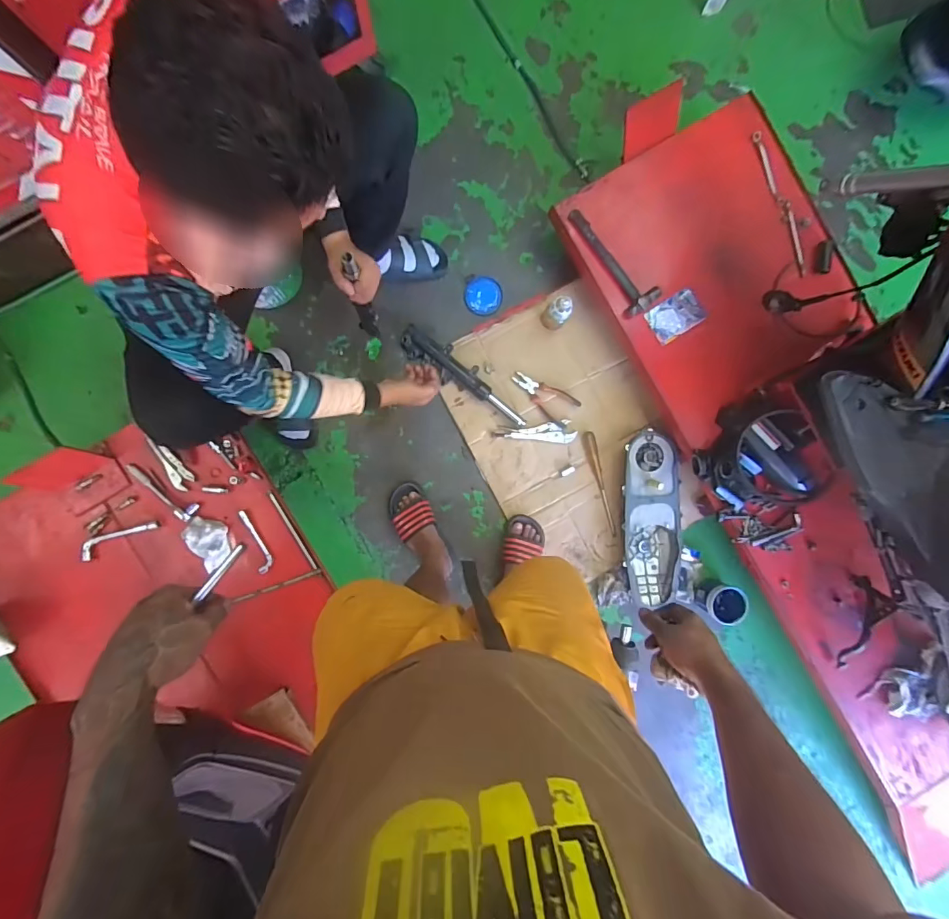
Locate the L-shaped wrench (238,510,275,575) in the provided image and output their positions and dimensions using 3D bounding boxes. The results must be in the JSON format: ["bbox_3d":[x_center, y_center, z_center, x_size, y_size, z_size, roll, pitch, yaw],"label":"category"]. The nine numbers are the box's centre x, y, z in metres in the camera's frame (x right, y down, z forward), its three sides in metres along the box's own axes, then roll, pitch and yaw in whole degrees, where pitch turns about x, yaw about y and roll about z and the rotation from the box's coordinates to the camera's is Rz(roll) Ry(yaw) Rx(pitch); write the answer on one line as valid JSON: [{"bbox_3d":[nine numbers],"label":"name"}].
[{"bbox_3d":[-0.535,0.200,1.141,0.044,0.014,0.163,-17,92,-1],"label":"L-shaped wrench"}]

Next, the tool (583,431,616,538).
[{"bbox_3d":[0.362,0.074,1.332,0.036,0.023,0.313,-13,93,-3],"label":"tool"}]

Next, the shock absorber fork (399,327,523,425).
[{"bbox_3d":[-0.028,-0.227,1.295,0.417,0.041,0.092,37,90,-4],"label":"shock absorber fork"}]

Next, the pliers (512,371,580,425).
[{"bbox_3d":[0.193,-0.173,1.316,0.198,0.015,0.090,29,90,-4],"label":"pliers"}]

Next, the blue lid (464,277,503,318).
[{"bbox_3d":[0.026,-0.470,1.327,0.104,0.010,0.111,0,92,-4],"label":"blue lid"}]

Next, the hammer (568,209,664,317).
[{"bbox_3d":[0.354,-0.511,1.174,0.101,0.044,0.299,-36,94,-2],"label":"hammer"}]

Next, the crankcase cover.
[{"bbox_3d":[0.496,0.148,1.292,0.164,0.090,0.453,-4,92,-3],"label":"crankcase cover"}]

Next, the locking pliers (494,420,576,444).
[{"bbox_3d":[0.173,-0.082,1.318,0.233,0.018,0.063,2,92,-4],"label":"locking pliers"}]

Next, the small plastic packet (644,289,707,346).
[{"bbox_3d":[0.523,-0.372,1.196,0.141,0.018,0.097,-33,94,-2],"label":"small plastic packet"}]

